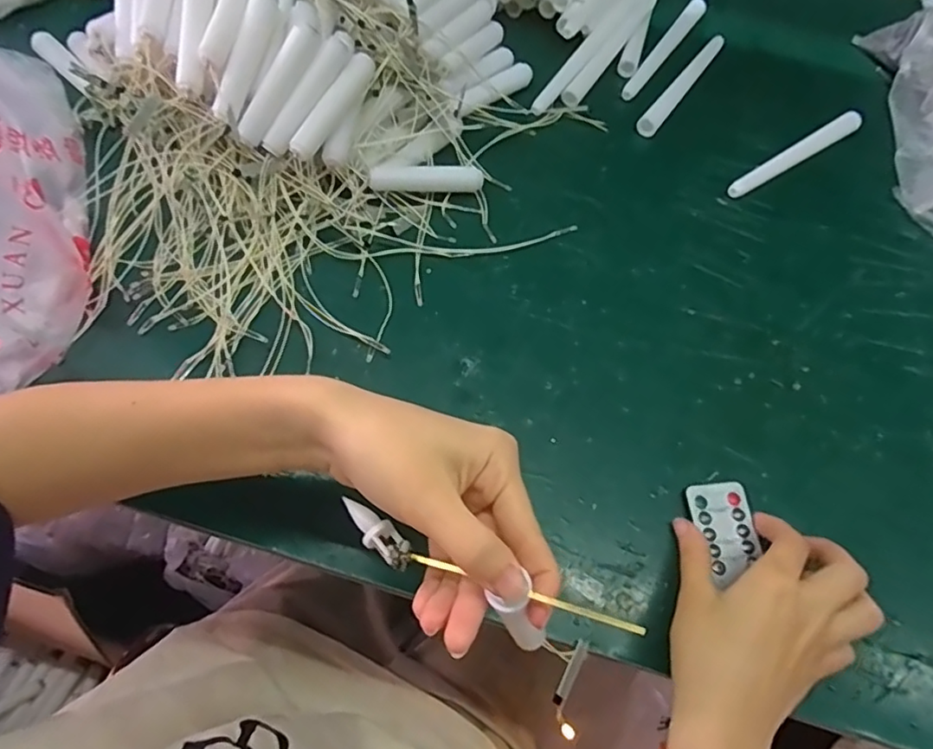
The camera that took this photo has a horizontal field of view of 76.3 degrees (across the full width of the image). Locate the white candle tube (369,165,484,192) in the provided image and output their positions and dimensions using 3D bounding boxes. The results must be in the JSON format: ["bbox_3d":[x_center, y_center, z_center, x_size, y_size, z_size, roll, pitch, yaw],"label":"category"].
[{"bbox_3d":[-0.030,-0.151,0.460,0.088,0.014,0.017,-6,65,-19],"label":"white candle tube"}]

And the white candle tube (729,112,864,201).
[{"bbox_3d":[0.284,-0.190,0.510,0.154,0.012,0.017,-31,71,-17],"label":"white candle tube"}]

